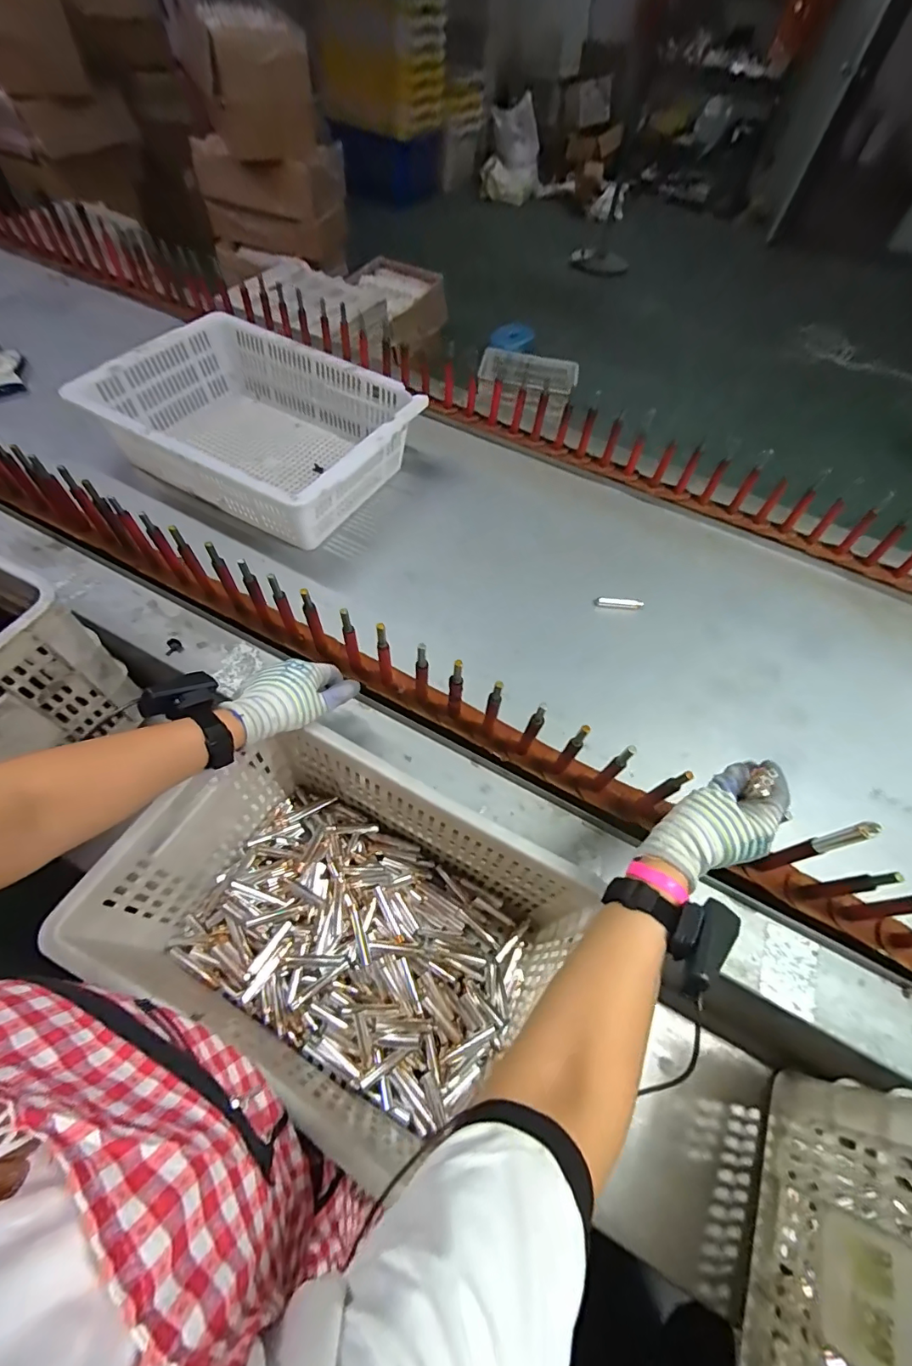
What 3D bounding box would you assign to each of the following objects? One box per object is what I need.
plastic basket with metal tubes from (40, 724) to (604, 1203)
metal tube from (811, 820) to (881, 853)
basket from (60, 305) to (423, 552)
[{"bbox_3d":[-0.132,0.277,0.567,0.418,0.265,0.299,27,62,15],"label":"plastic basket with metal tubes"},{"bbox_3d":[0.379,0.150,0.468,0.011,0.071,0.014,-11,60,-7],"label":"metal tube"},{"bbox_3d":[-0.345,-0.455,0.860,0.497,0.147,0.372,25,62,14],"label":"basket"}]

